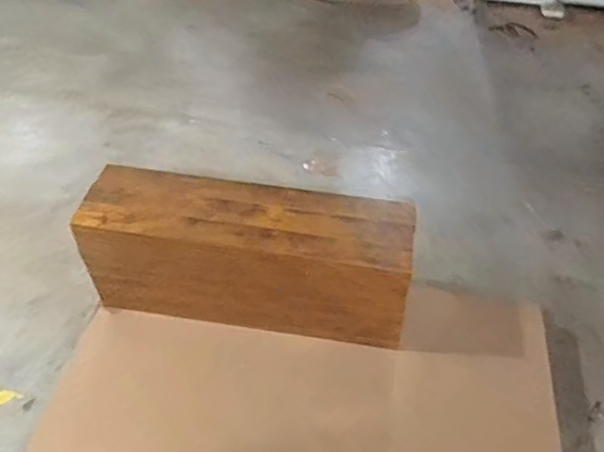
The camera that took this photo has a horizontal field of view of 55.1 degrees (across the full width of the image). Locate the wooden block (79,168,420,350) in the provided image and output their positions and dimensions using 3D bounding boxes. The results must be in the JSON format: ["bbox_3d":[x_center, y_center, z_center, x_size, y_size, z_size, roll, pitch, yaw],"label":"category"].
[{"bbox_3d":[-0.122,0.082,1.411,0.777,0.307,0.228,7,46,6],"label":"wooden block"}]

